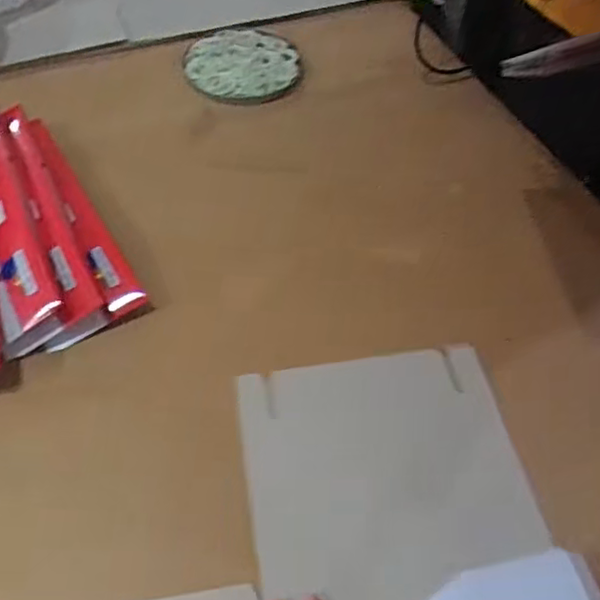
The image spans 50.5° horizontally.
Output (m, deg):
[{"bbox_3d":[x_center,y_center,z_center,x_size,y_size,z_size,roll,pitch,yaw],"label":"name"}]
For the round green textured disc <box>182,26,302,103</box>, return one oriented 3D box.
[{"bbox_3d":[-0.081,-0.340,0.915,0.160,0.010,0.167,2,54,-2],"label":"round green textured disc"}]

